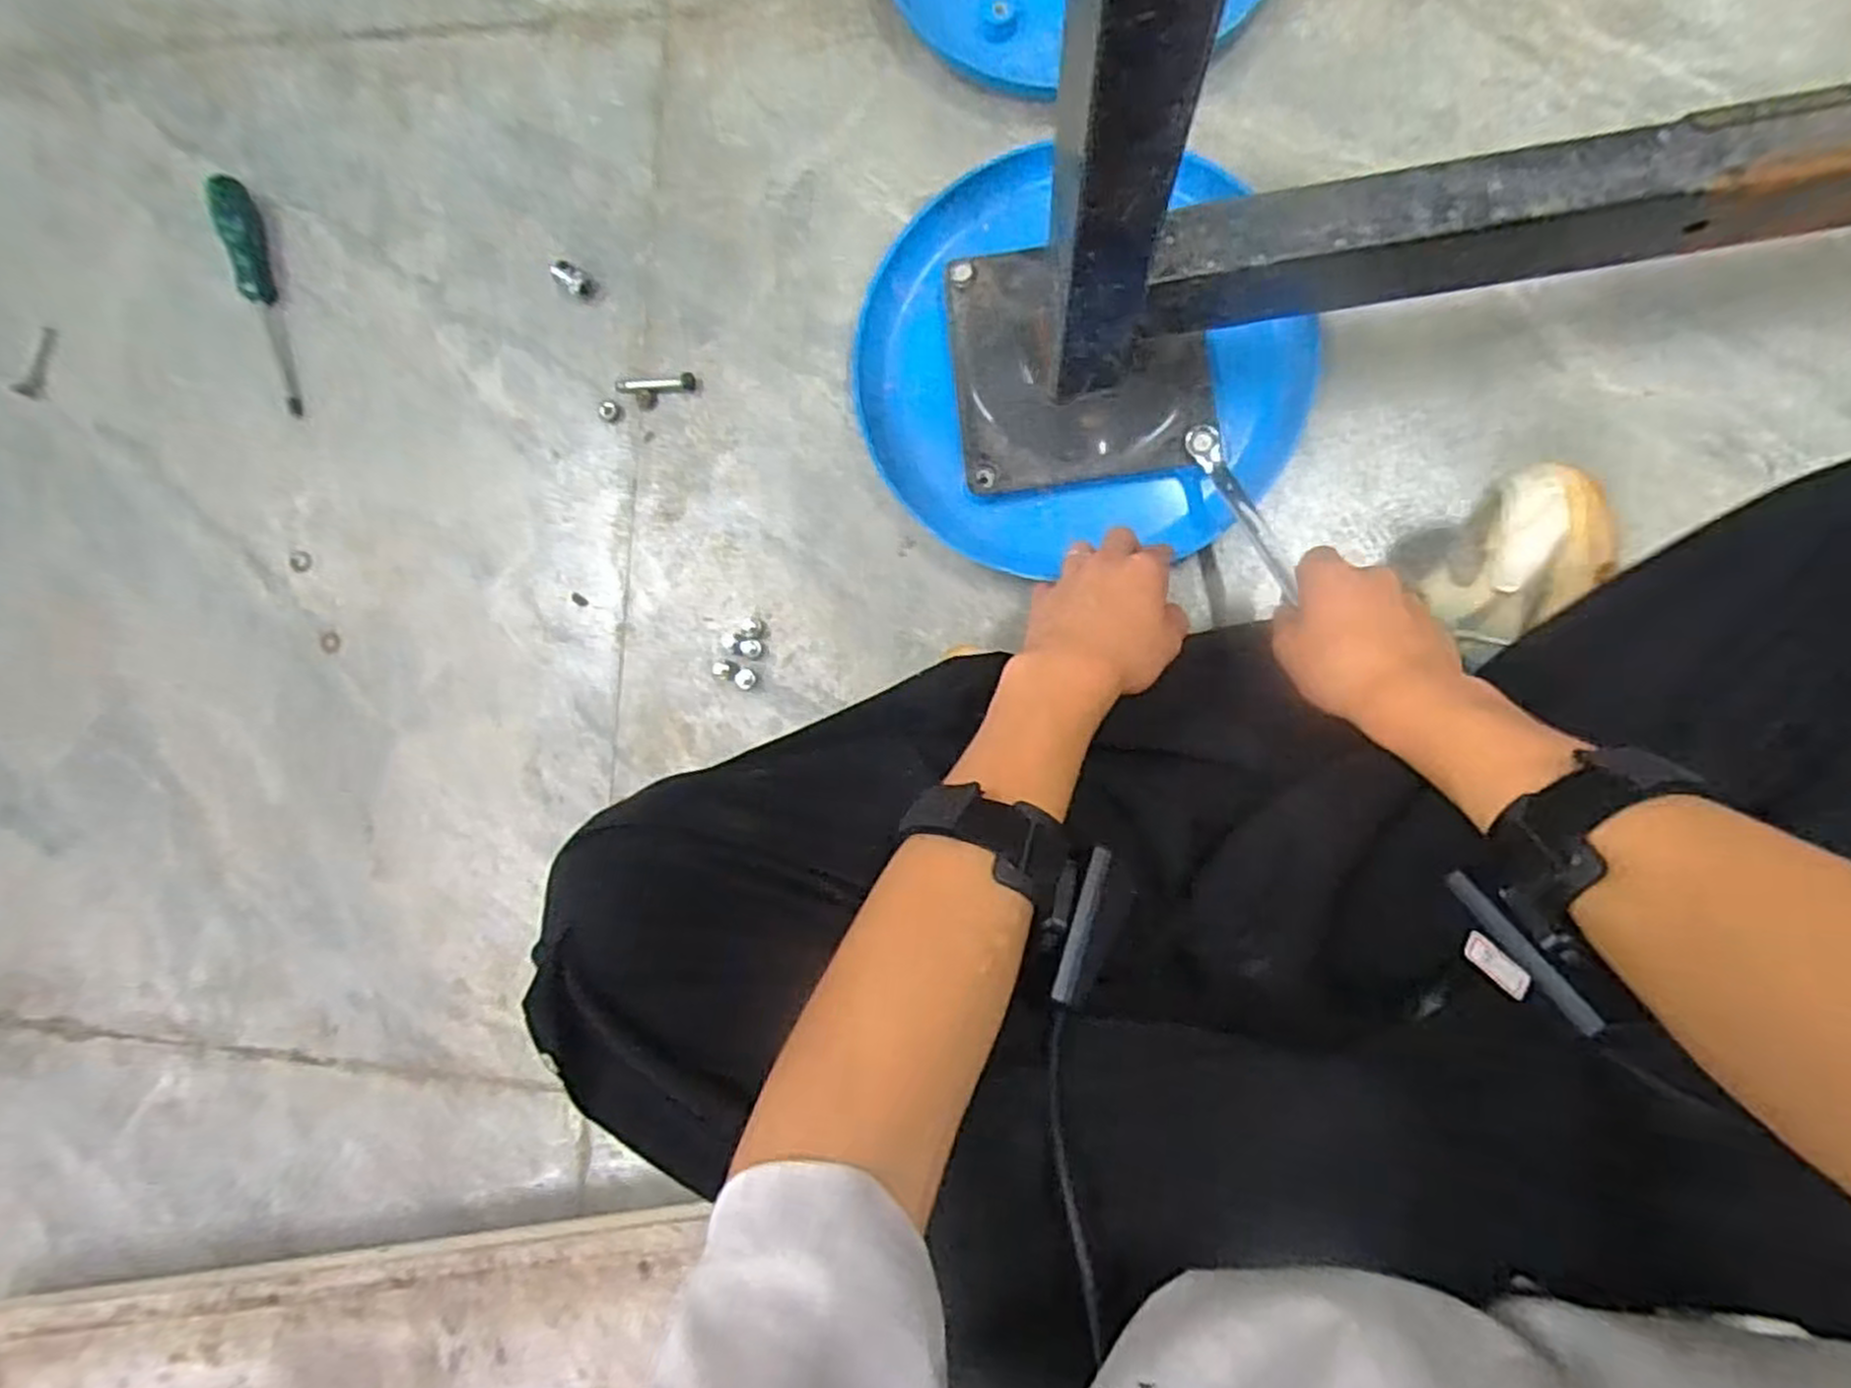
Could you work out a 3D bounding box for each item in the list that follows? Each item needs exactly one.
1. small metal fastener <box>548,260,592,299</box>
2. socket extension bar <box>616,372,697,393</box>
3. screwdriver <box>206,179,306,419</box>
[{"bbox_3d":[-0.262,-0.308,0.579,0.033,0.012,0.018,38,91,9],"label":"small metal fastener"},{"bbox_3d":[-0.196,-0.226,0.568,0.060,0.010,0.012,-1,86,8],"label":"socket extension bar"},{"bbox_3d":[-0.522,-0.315,0.611,0.028,0.021,0.196,-18,83,6],"label":"screwdriver"}]

